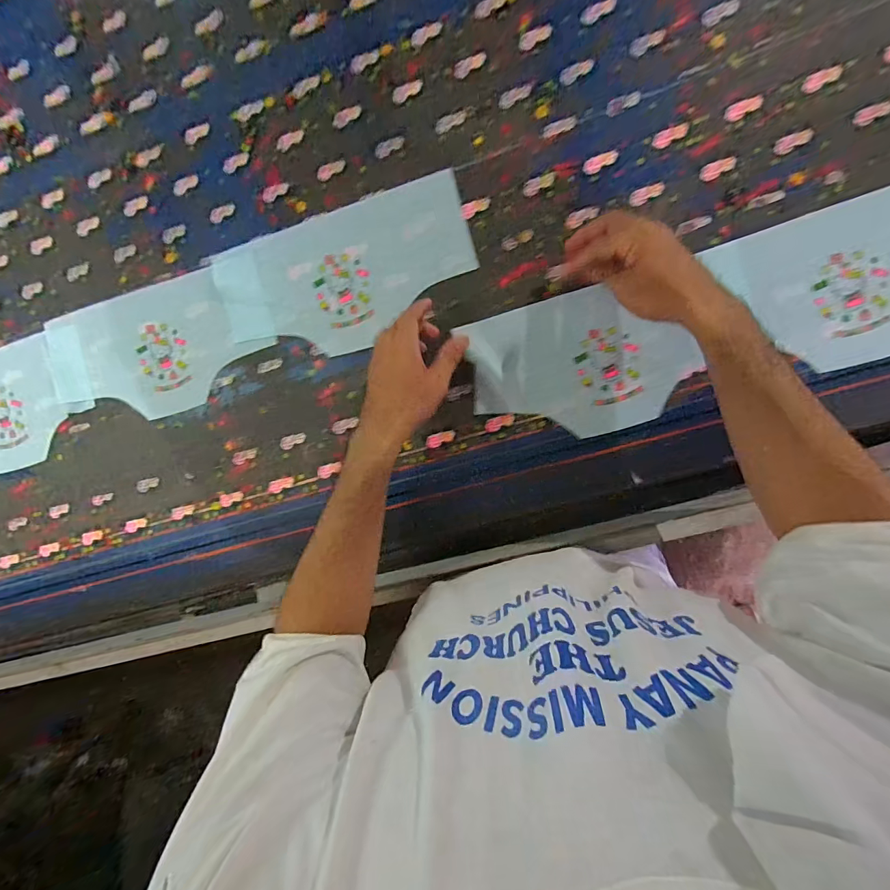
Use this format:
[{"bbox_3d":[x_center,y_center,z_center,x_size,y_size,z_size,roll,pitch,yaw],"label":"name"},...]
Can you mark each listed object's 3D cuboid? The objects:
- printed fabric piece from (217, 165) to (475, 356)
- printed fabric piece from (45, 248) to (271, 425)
[{"bbox_3d":[-0.125,-0.205,0.521,0.320,0.009,0.167,-14,92,9],"label":"printed fabric piece"},{"bbox_3d":[-0.387,-0.130,0.568,0.329,0.007,0.171,-13,93,9],"label":"printed fabric piece"}]

